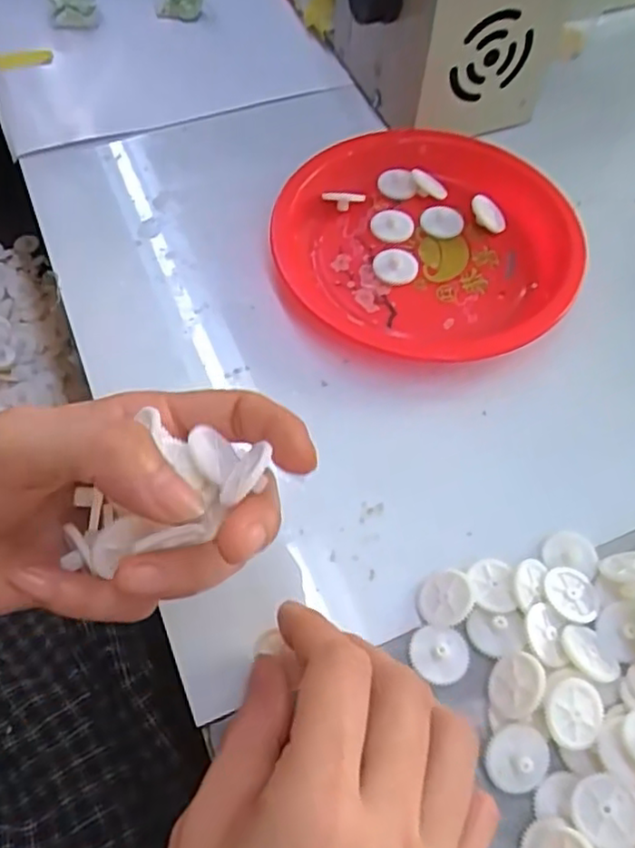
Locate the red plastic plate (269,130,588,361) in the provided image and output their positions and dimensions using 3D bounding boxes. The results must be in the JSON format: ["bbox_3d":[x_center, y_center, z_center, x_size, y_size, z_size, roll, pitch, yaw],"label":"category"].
[{"bbox_3d":[0.055,-0.091,0.337,0.143,0.025,0.134,1,60,-1],"label":"red plastic plate"}]

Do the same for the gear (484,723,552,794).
[{"bbox_3d":[0.068,0.113,0.224,0.022,0.008,0.020,-38,83,-9],"label":"gear"}]

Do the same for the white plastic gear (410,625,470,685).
[{"bbox_3d":[0.045,0.084,0.244,0.021,0.004,0.020,1,60,-1],"label":"white plastic gear"}]

